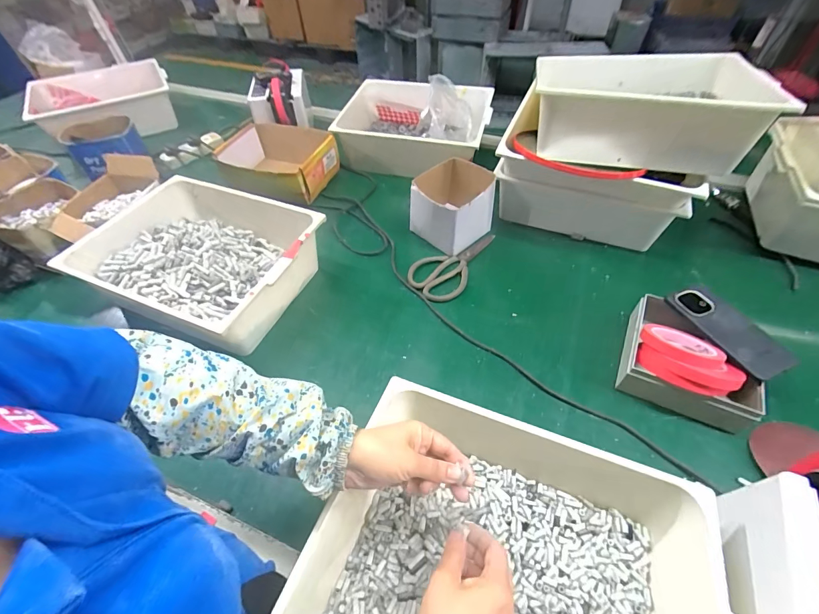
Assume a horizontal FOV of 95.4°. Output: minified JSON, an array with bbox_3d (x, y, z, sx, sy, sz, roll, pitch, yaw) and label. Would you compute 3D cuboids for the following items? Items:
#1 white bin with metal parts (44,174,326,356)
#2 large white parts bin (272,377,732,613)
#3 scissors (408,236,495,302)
[{"bbox_3d":[-0.403,-0.094,0.715,0.452,0.125,0.276,17,55,16],"label":"white bin with metal parts"},{"bbox_3d":[0.096,0.261,0.366,0.358,0.110,0.276,16,55,16],"label":"large white parts bin"},{"bbox_3d":[0.084,-0.094,0.752,0.106,0.014,0.210,27,58,22],"label":"scissors"}]

